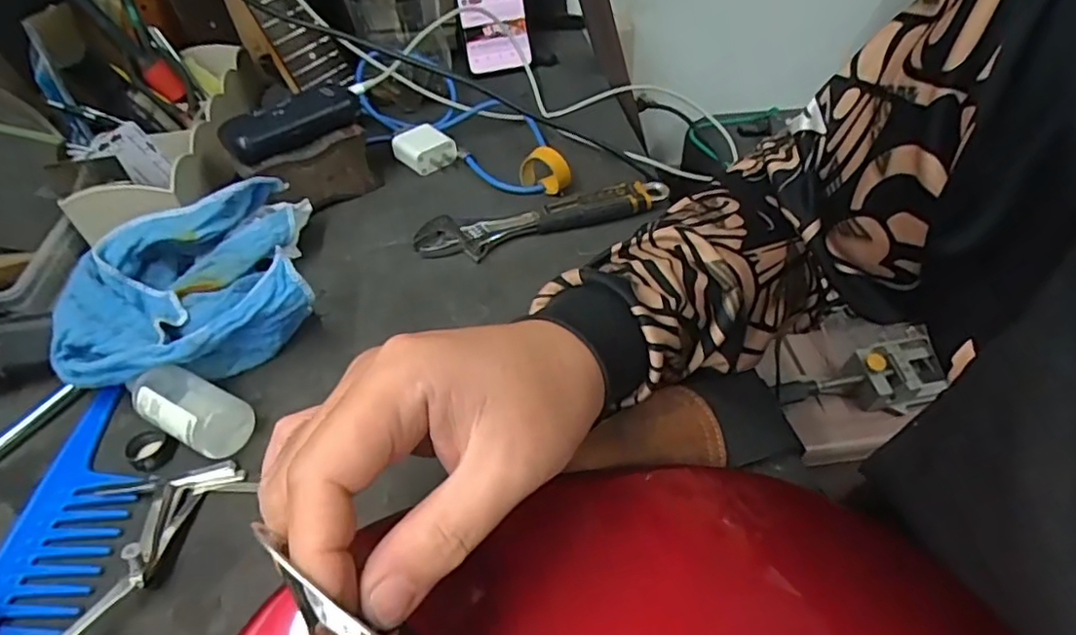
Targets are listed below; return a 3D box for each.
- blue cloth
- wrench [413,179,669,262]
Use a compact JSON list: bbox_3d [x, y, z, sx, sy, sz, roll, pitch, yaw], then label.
[{"bbox_3d":[-0.235,-0.024,0.423,0.158,0.062,0.154,-18,47,-13],"label":"blue cloth"},{"bbox_3d":[0.005,-0.077,0.489,0.200,0.018,0.041,-10,46,-5],"label":"wrench"}]

